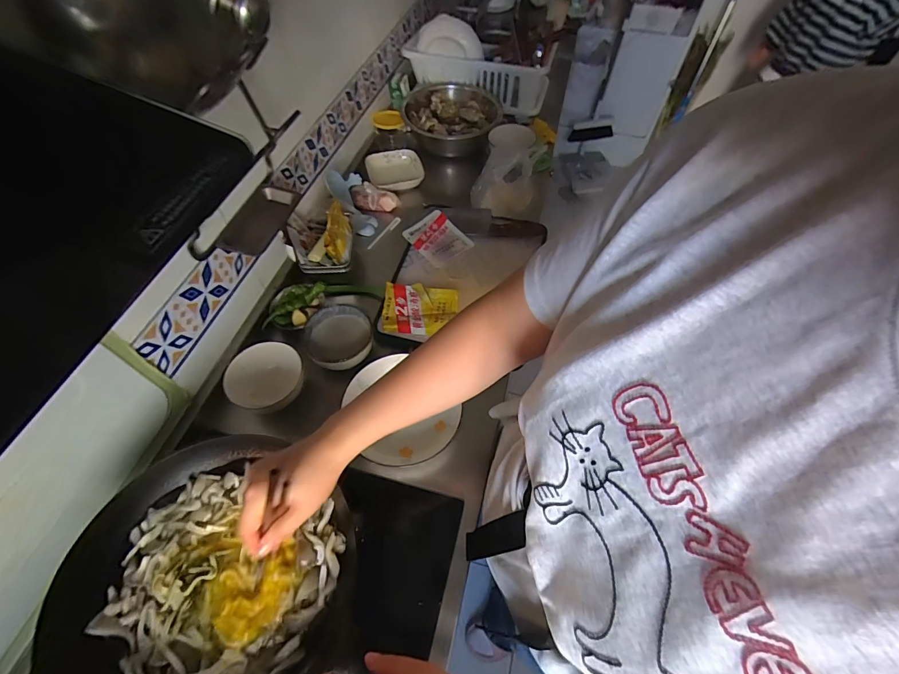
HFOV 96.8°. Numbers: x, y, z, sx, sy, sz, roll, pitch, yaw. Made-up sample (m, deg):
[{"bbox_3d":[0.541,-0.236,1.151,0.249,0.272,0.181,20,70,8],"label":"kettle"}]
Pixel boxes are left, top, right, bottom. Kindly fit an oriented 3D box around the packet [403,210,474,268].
[{"bbox_3d":[-0.029,-0.226,0.896,0.103,0.022,0.134,-35,64,-21],"label":"packet"}]

